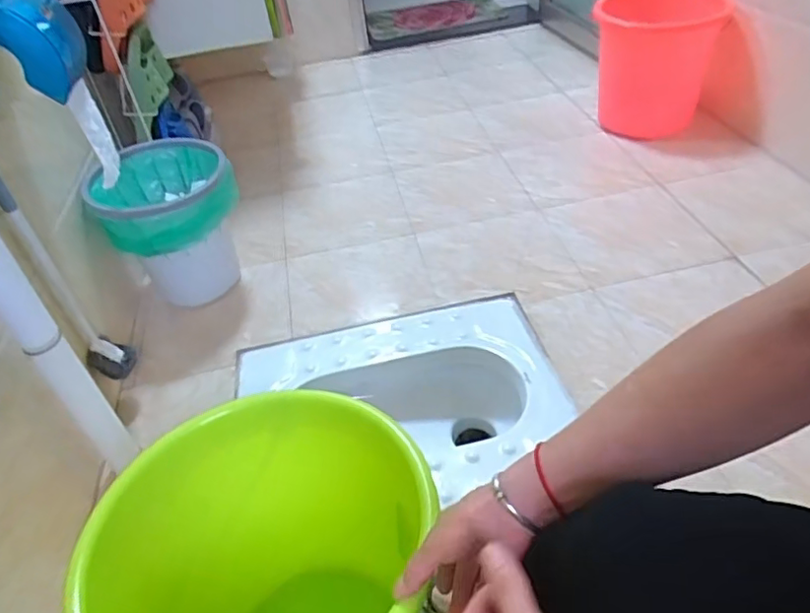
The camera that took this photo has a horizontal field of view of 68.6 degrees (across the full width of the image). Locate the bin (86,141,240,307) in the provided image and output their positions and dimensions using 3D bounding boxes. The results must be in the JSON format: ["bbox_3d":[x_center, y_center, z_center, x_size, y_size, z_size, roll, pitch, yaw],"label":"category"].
[{"bbox_3d":[-0.452,-0.151,1.198,0.242,0.287,0.248,-24,44,-18],"label":"bin"}]

